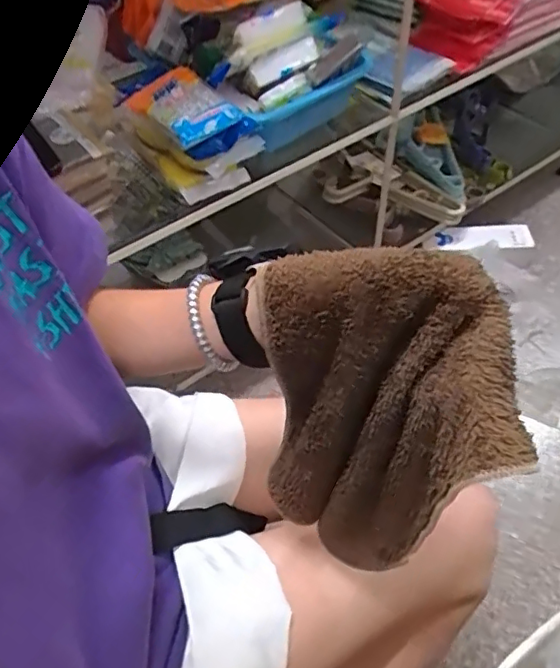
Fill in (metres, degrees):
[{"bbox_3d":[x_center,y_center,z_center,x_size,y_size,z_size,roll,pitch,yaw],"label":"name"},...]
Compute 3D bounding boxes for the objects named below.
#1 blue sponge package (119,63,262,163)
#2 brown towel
[{"bbox_3d":[-0.134,-0.315,0.815,0.114,0.054,0.181,-38,59,-24],"label":"blue sponge package"},{"bbox_3d":[0.062,0.066,0.382,0.131,0.230,0.120,-2,51,2],"label":"brown towel"}]

